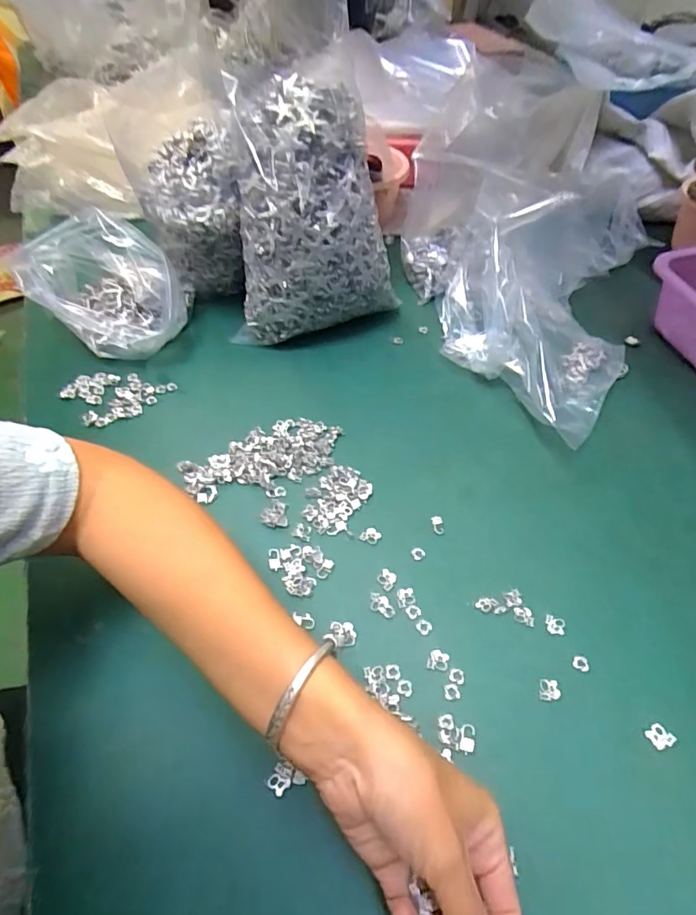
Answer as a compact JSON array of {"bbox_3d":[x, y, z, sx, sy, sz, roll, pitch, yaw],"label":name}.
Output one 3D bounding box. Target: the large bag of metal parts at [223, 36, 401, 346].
[{"bbox_3d":[-0.034,-0.231,0.515,0.157,0.233,0.120,4,50,2],"label":"large bag of metal parts"}]

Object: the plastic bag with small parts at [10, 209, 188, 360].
[{"bbox_3d":[-0.244,-0.175,0.519,0.143,0.098,0.098,5,50,3],"label":"plastic bag with small parts"}]

